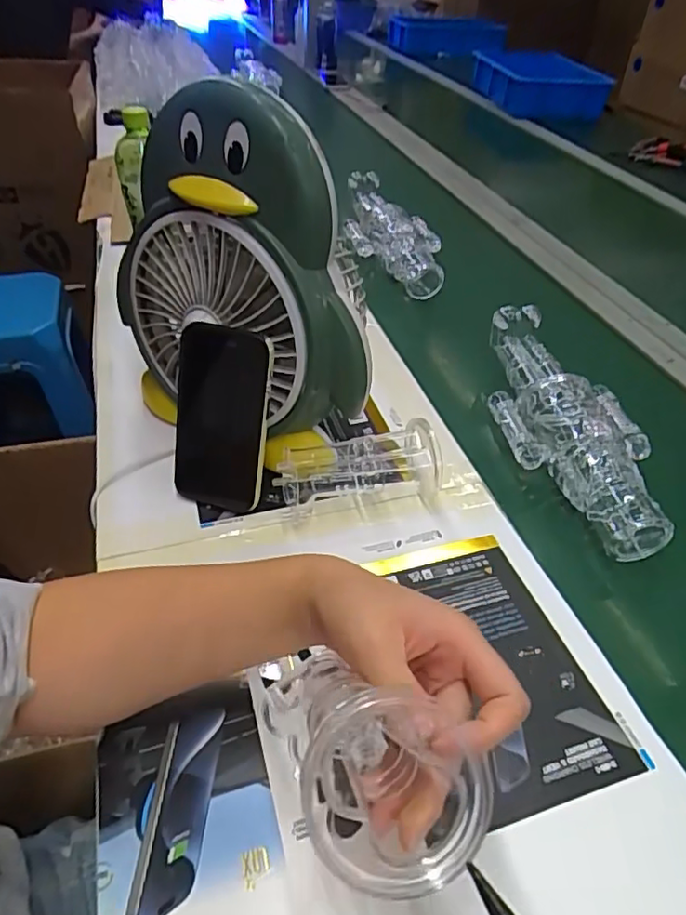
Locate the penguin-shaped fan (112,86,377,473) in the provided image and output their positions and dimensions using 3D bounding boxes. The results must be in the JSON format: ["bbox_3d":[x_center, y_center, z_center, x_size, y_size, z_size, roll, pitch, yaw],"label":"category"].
[{"bbox_3d":[-0.088,-0.135,0.491,0.241,0.280,0.106,31,50,27],"label":"penguin-shaped fan"}]

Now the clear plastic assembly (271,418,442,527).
[{"bbox_3d":[0.013,0.013,0.506,0.136,0.053,0.062,-5,43,-9],"label":"clear plastic assembly"}]

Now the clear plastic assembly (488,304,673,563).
[{"bbox_3d":[0.213,-0.038,0.560,0.120,0.065,0.284,-6,44,-9],"label":"clear plastic assembly"}]

